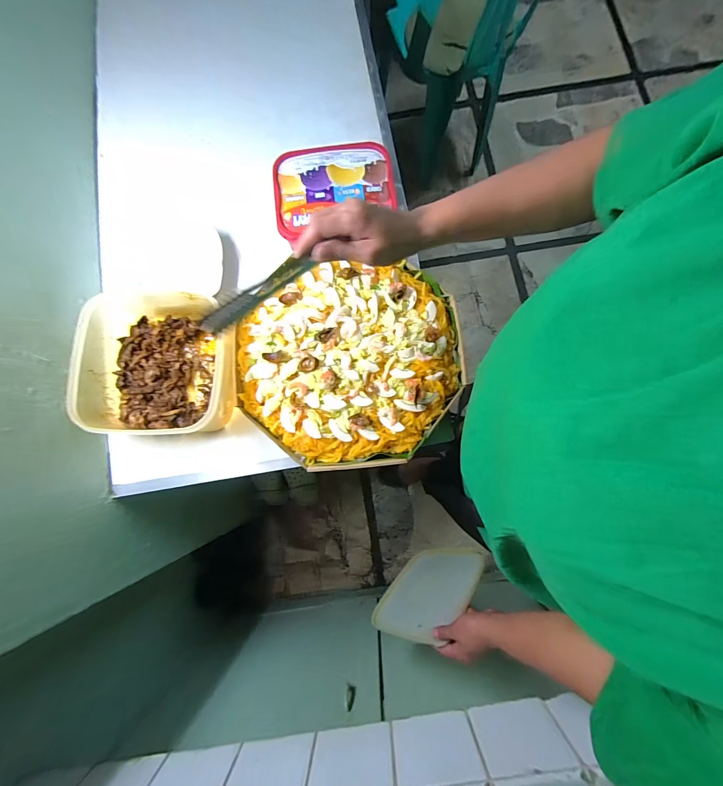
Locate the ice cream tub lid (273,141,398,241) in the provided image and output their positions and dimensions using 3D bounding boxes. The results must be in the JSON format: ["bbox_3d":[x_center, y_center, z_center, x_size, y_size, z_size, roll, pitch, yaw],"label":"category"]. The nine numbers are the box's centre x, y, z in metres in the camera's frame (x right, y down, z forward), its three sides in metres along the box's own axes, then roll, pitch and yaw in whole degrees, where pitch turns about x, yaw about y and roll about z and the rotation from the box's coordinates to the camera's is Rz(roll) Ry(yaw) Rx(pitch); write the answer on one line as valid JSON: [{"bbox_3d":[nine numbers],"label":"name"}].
[{"bbox_3d":[-0.045,-0.341,0.561,0.194,0.015,0.155,-9,79,-1],"label":"ice cream tub lid"}]

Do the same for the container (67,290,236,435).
[{"bbox_3d":[-0.316,-0.042,0.539,0.218,0.088,0.211,0,80,1],"label":"container"}]

